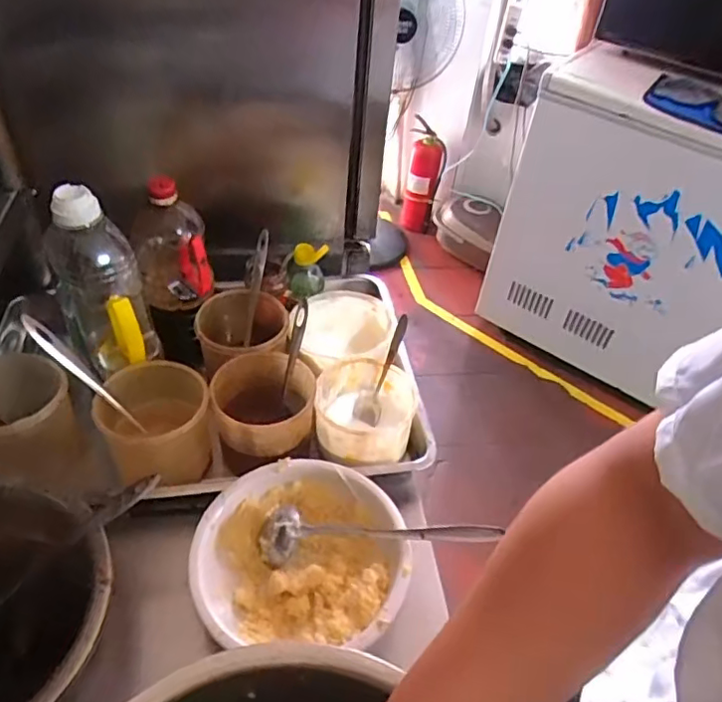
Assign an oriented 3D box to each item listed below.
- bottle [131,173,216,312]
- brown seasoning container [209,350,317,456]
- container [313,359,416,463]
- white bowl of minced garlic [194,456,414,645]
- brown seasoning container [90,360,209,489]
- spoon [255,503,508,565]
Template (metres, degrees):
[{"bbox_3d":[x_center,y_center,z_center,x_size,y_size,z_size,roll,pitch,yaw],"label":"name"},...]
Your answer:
[{"bbox_3d":[-0.258,-0.149,0.784,0.094,0.164,0.085,-8,47,-14],"label":"bottle"},{"bbox_3d":[-0.123,0.080,0.746,0.122,0.106,0.126,-3,46,-9],"label":"brown seasoning container"},{"bbox_3d":[0.004,0.089,0.782,0.127,0.091,0.129,4,46,-3],"label":"container"},{"bbox_3d":[-0.065,0.224,0.640,0.219,0.069,0.195,3,46,-4],"label":"white bowl of minced garlic"},{"bbox_3d":[-0.252,0.097,0.723,0.123,0.114,0.130,-7,47,-13],"label":"brown seasoning container"},{"bbox_3d":[0.018,0.205,0.626,0.254,0.043,0.053,8,45,2],"label":"spoon"}]

